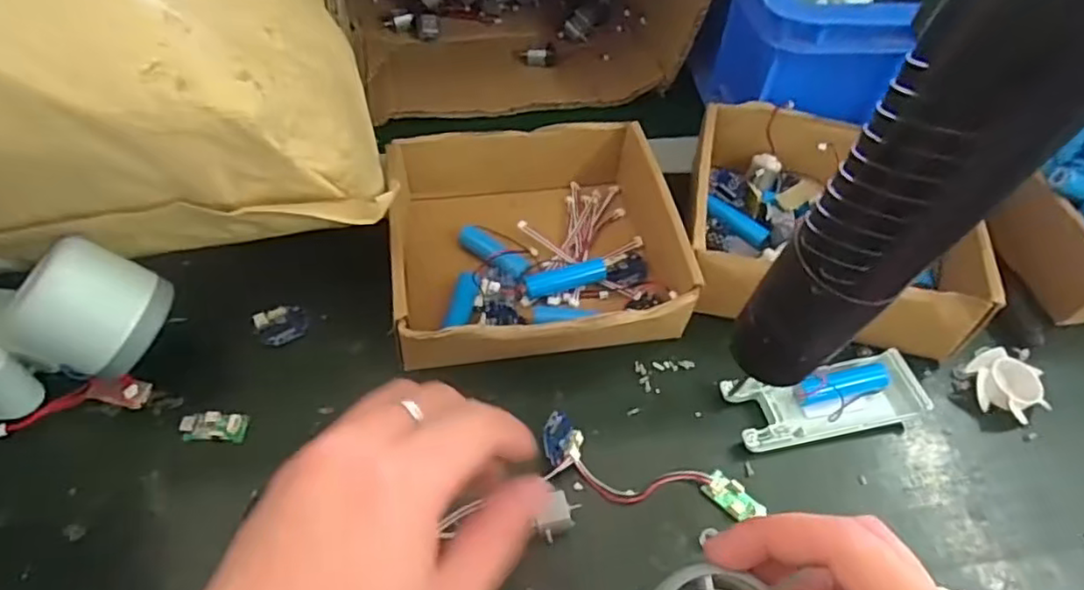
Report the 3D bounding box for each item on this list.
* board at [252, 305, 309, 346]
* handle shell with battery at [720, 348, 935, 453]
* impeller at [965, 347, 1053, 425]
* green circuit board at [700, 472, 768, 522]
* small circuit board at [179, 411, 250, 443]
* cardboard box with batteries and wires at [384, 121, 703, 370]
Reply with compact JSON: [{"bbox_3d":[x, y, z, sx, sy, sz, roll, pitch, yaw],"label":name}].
[{"bbox_3d":[-0.150,0.016,0.369,0.027,0.004,0.025,2,51,-2],"label":"board"},{"bbox_3d":[0.154,0.057,0.348,0.103,0.016,0.042,-7,52,-9],"label":"handle shell with battery"},{"bbox_3d":[0.258,0.051,0.355,0.038,0.017,0.036,25,54,17],"label":"impeller"},{"bbox_3d":[0.094,0.101,0.316,0.016,0.006,0.029,-33,60,-26],"label":"green circuit board"},{"bbox_3d":[-0.171,0.068,0.332,0.034,0.005,0.016,5,51,1],"label":"small circuit board"},{"bbox_3d":[-0.006,-0.031,0.383,0.159,0.056,0.158,-8,52,-9],"label":"cardboard box with batteries and wires"}]

